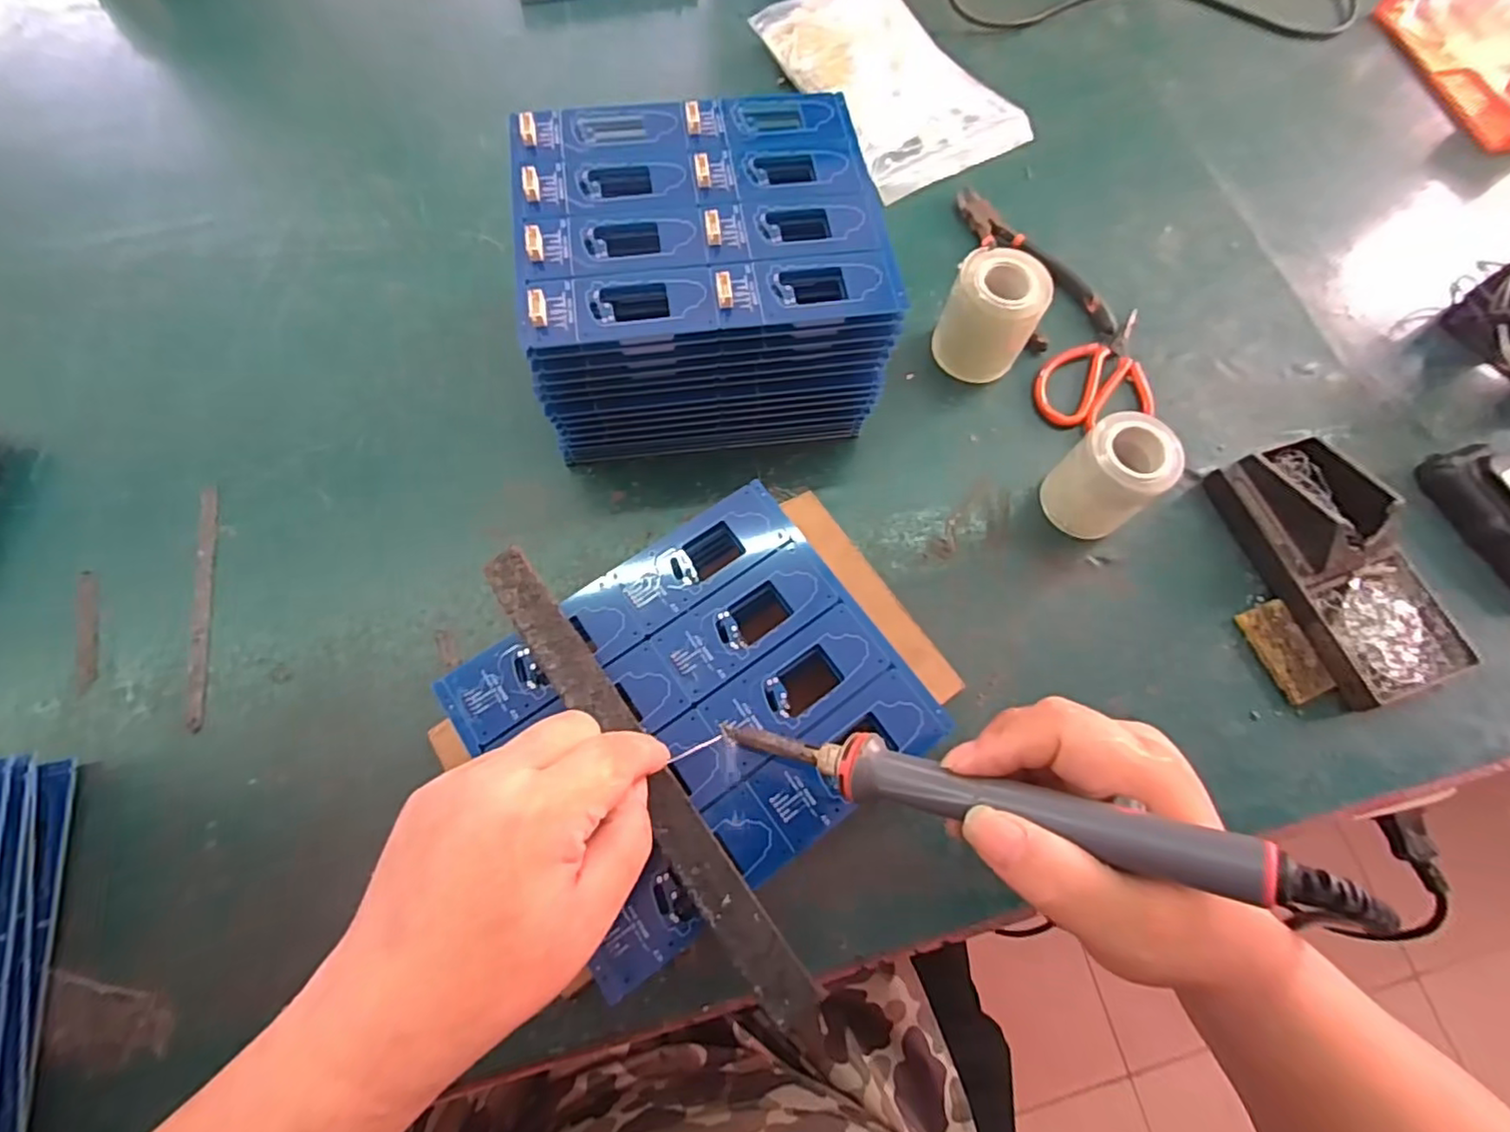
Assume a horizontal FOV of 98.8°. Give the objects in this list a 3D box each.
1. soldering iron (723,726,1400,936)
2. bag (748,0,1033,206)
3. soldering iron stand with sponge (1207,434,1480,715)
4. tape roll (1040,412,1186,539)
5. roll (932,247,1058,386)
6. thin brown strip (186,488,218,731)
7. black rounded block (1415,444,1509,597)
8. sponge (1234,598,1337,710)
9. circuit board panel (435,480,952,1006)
[{"bbox_3d":[0.079,0.084,0.234,0.217,0.019,0.021,4,64,35],"label":"soldering iron"},{"bbox_3d":[0.112,-0.407,0.532,0.146,0.047,0.210,-31,72,-13],"label":"bag"},{"bbox_3d":[0.353,-0.002,0.389,0.089,0.038,0.159,-18,70,-9],"label":"soldering iron stand with sponge"},{"bbox_3d":[0.210,-0.051,0.385,0.046,0.066,0.050,1,68,-2],"label":"tape roll"},{"bbox_3d":[0.153,-0.162,0.426,0.057,0.068,0.049,32,71,10],"label":"roll"},{"bbox_3d":[-0.318,0.021,0.373,0.010,0.010,0.144,-10,69,-6],"label":"thin brown strip"},{"bbox_3d":[0.475,-0.026,0.410,0.034,0.027,0.110,-12,69,-7],"label":"black rounded block"},{"bbox_3d":[0.316,0.050,0.385,0.030,0.009,0.057,-17,70,-9],"label":"sponge"},{"bbox_3d":[-0.028,0.067,0.311,0.186,0.008,0.160,-34,73,-14],"label":"circuit board panel"}]

